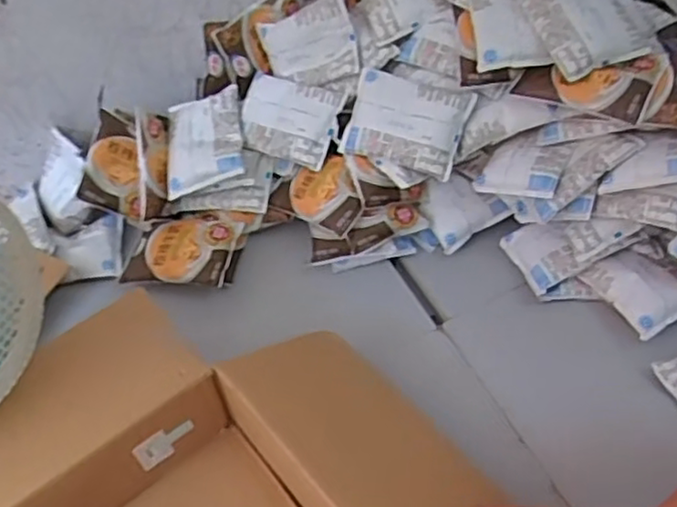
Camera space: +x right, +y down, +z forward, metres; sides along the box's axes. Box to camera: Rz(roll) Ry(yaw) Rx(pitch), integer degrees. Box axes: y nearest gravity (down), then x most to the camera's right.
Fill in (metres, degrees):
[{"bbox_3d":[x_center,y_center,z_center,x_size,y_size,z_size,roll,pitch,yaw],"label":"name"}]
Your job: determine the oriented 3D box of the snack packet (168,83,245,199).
[{"bbox_3d":[-0.160,-0.135,0.806,0.093,0.026,0.117,-10,72,7],"label":"snack packet"}]

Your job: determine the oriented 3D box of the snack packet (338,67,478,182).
[{"bbox_3d":[0.071,-0.144,0.746,0.128,0.030,0.096,19,86,18],"label":"snack packet"}]

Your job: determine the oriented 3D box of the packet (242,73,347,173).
[{"bbox_3d":[-0.061,-0.158,0.802,0.122,0.017,0.090,19,90,21],"label":"packet"}]

